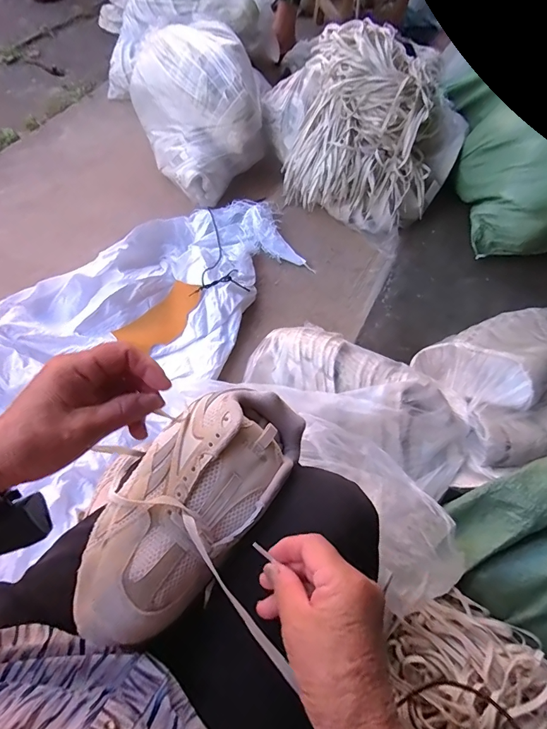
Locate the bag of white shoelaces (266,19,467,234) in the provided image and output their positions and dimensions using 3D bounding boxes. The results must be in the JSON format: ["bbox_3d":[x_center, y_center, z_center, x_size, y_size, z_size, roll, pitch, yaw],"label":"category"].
[{"bbox_3d":[0.228,-0.620,1.038,0.510,0.273,0.397,27,64,7],"label":"bag of white shoelaces"}]

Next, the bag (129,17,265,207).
[{"bbox_3d":[-0.199,-0.695,1.095,0.289,0.241,0.414,-20,68,-16],"label":"bag"}]

